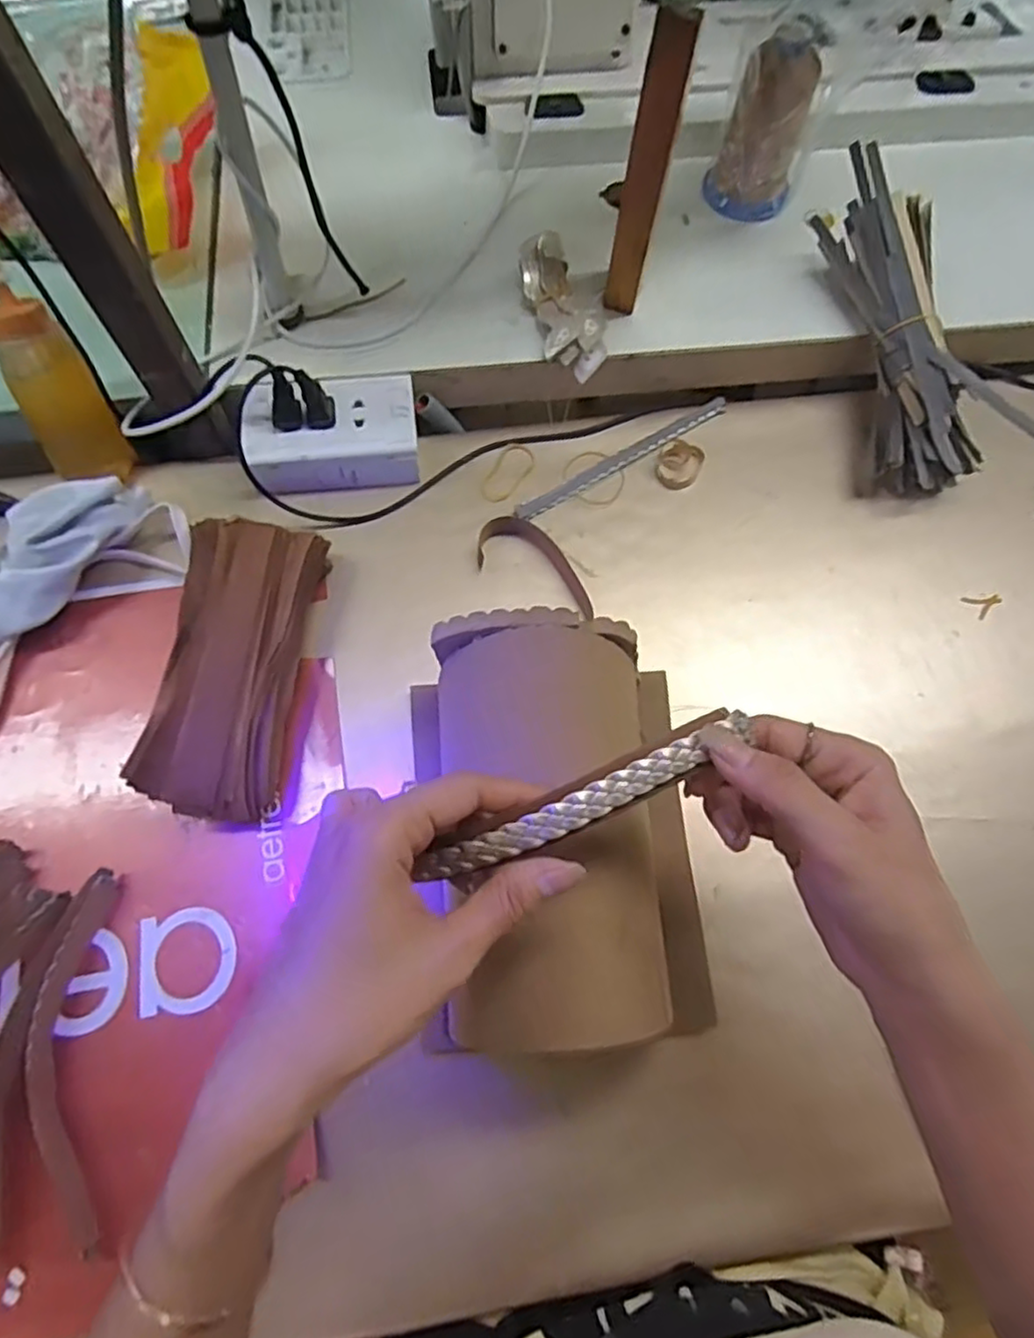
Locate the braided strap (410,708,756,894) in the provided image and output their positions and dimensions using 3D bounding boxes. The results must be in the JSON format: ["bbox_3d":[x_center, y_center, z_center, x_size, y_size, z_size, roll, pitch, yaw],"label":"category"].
[{"bbox_3d":[0.026,0.052,0.268,0.131,0.015,0.019,-26,74,-4],"label":"braided strap"}]

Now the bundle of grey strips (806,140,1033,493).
[{"bbox_3d":[0.278,-0.248,0.493,0.082,0.073,0.238,-13,85,-6],"label":"bundle of grey strips"}]

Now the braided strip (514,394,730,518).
[{"bbox_3d":[0.081,-0.158,0.517,0.188,0.005,0.014,-31,73,-12],"label":"braided strip"}]

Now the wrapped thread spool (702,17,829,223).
[{"bbox_3d":[0.188,-0.407,0.522,0.065,0.117,0.062,0,69,-1],"label":"wrapped thread spool"}]

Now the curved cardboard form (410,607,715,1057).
[{"bbox_3d":[0.024,0.088,0.365,0.158,0.117,0.218,-4,69,-3],"label":"curved cardboard form"}]

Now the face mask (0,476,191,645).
[{"bbox_3d":[-0.300,-0.073,0.447,0.161,0.039,0.076,-23,71,-10],"label":"face mask"}]

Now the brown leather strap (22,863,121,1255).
[{"bbox_3d":[-0.241,0.205,0.368,0.038,0.016,0.180,-7,70,-4],"label":"brown leather strap"}]

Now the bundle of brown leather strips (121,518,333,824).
[{"bbox_3d":[-0.176,-0.002,0.431,0.075,0.044,0.183,5,69,1],"label":"bundle of brown leather strips"}]

